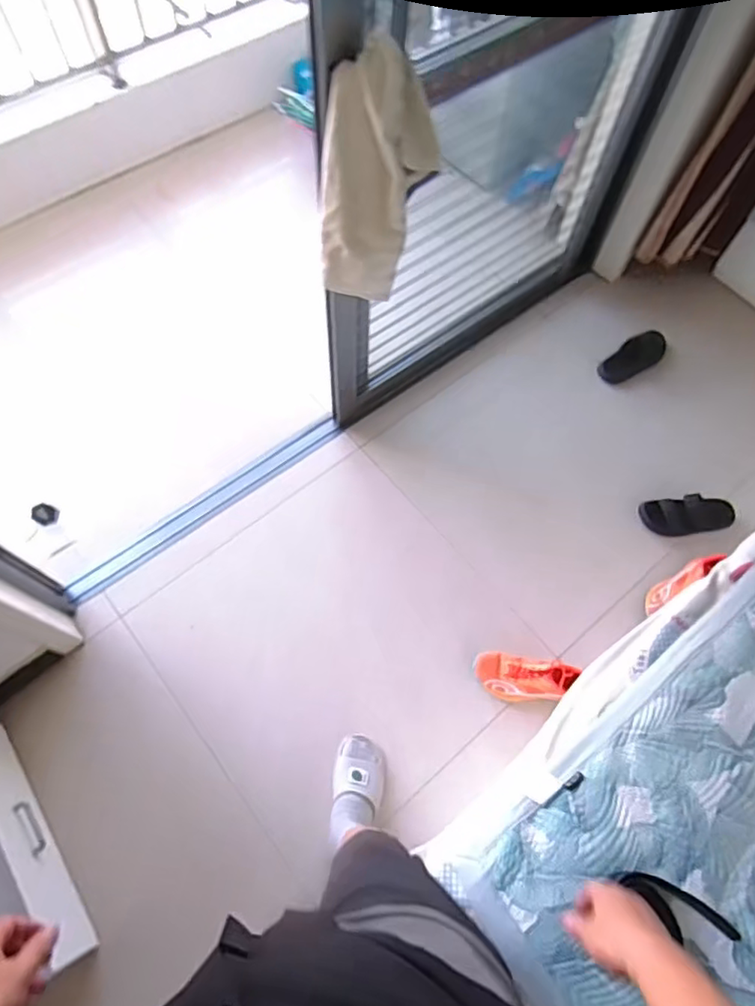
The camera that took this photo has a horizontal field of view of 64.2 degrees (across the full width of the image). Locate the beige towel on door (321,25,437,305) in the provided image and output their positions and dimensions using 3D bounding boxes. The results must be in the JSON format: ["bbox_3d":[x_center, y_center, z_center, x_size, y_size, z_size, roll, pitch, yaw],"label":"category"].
[{"bbox_3d":[-0.013,-0.539,1.034,0.145,0.399,0.170,37,69,13],"label":"beige towel on door"}]

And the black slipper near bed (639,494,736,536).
[{"bbox_3d":[0.858,0.033,1.670,0.269,0.052,0.112,-8,66,-6],"label":"black slipper near bed"}]

